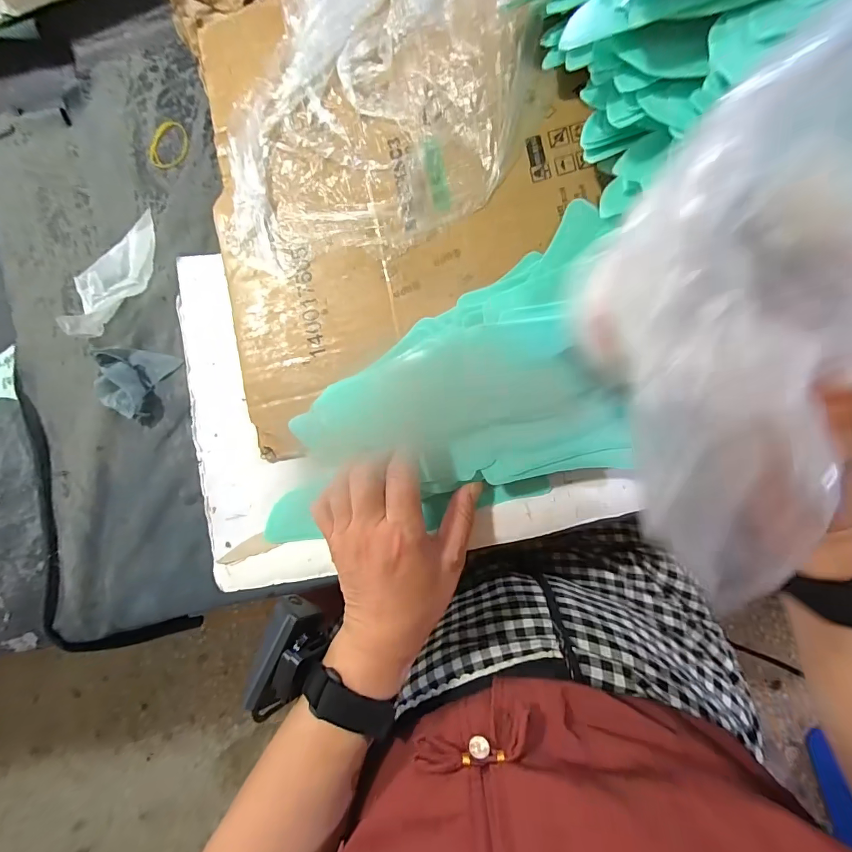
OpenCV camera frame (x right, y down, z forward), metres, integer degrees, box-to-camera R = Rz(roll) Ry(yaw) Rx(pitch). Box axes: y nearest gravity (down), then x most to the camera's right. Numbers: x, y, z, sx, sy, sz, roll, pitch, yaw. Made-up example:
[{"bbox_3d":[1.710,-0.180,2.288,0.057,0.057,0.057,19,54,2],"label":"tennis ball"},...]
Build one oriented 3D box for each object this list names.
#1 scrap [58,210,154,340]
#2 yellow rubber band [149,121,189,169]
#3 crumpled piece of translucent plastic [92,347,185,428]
[{"bbox_3d":[-0.293,-0.143,0.370,0.057,0.027,0.127,38,90,8],"label":"scrap"},{"bbox_3d":[-0.242,-0.266,0.381,0.037,0.004,0.048,9,87,7],"label":"yellow rubber band"},{"bbox_3d":[-0.264,-0.040,0.362,0.060,0.023,0.064,19,88,8],"label":"crumpled piece of translucent plastic"}]

